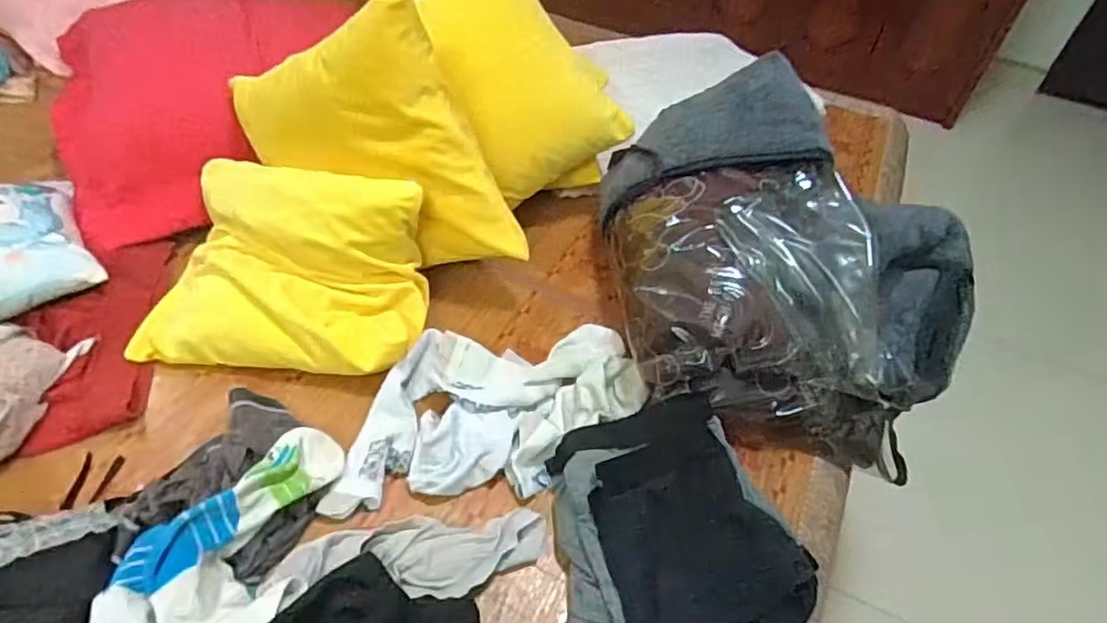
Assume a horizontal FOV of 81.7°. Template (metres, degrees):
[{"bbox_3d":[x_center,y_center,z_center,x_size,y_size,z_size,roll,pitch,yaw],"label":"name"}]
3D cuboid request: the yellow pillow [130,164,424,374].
[{"bbox_3d":[-0.340,-0.059,0.806,0.349,0.164,0.238,13,47,6],"label":"yellow pillow"}]

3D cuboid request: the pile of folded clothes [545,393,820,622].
[{"bbox_3d":[0.122,0.232,0.682,0.229,0.084,0.260,-7,48,-11],"label":"pile of folded clothes"}]

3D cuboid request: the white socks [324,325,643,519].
[{"bbox_3d":[-0.071,0.113,0.784,0.373,0.039,0.226,-3,48,-8],"label":"white socks"}]

